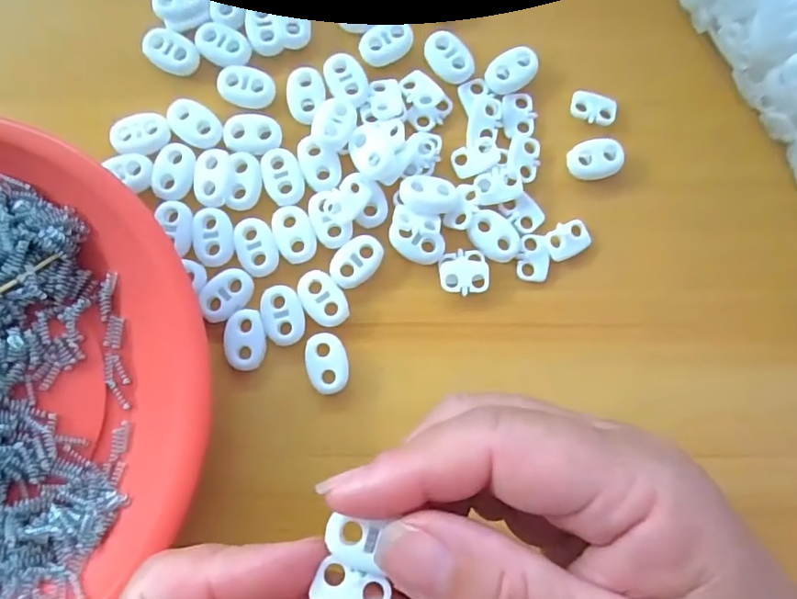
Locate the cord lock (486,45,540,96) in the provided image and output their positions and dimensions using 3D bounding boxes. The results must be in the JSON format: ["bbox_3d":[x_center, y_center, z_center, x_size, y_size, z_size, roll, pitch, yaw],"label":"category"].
[{"bbox_3d":[0.046,-0.092,0.211,0.021,0.004,0.015,-32,88,-8],"label":"cord lock"}]

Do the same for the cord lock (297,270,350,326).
[{"bbox_3d":[-0.028,-0.001,0.197,0.015,0.004,0.022,-28,88,-8],"label":"cord lock"}]

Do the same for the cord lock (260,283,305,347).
[{"bbox_3d":[-0.043,0.006,0.195,0.014,0.004,0.022,-14,86,-7],"label":"cord lock"}]

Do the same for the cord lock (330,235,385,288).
[{"bbox_3d":[-0.016,-0.015,0.200,0.023,0.004,0.015,-45,90,-8],"label":"cord lock"}]

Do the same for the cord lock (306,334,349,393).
[{"bbox_3d":[-0.027,0.024,0.197,0.015,0.006,0.022,-10,86,-7],"label":"cord lock"}]

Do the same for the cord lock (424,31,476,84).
[{"bbox_3d":[0.020,-0.097,0.211,0.014,0.004,0.022,-41,90,-8],"label":"cord lock"}]

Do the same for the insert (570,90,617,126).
[{"bbox_3d":[0.079,-0.078,0.212,0.018,0.004,0.013,10,84,-5],"label":"insert"}]

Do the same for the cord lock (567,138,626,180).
[{"bbox_3d":[0.078,-0.055,0.209,0.021,0.007,0.015,-19,87,-7],"label":"cord lock"}]

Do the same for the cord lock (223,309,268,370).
[{"bbox_3d":[-0.056,0.015,0.193,0.015,0.004,0.022,2,84,-5],"label":"cord lock"}]

